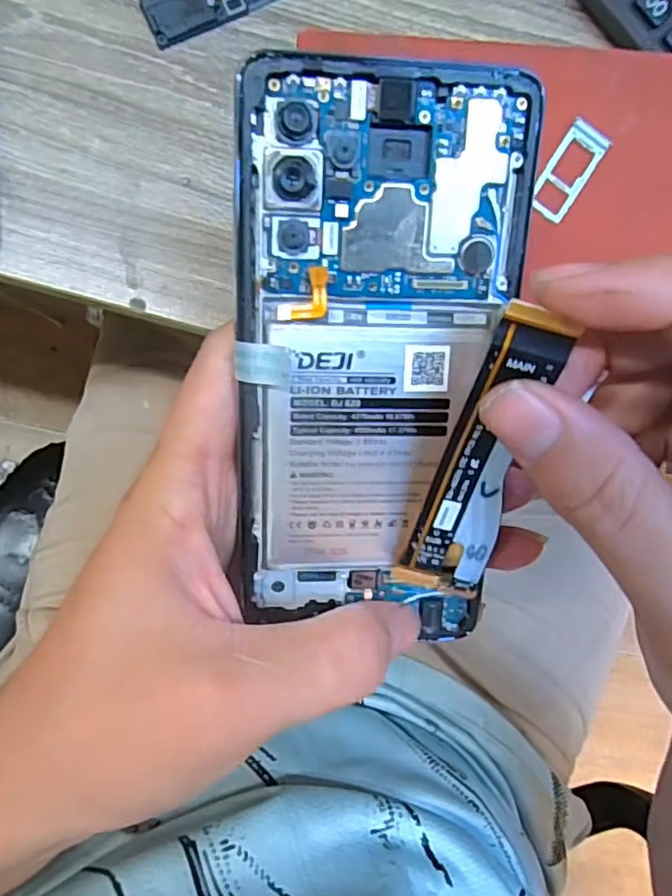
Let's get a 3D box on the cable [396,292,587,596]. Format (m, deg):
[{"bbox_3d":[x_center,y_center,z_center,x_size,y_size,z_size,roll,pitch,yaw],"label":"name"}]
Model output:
[{"bbox_3d":[0.039,0.006,0.157,0.023,0.004,0.086,17,124,-1],"label":"cable"}]

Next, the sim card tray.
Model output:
[{"bbox_3d":[0.082,-0.097,0.210,0.014,0.004,0.035,34,88,-7],"label":"sim card tray"}]

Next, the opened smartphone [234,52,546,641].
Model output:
[{"bbox_3d":[0.009,-0.019,0.163,0.074,0.007,0.151,5,107,-8],"label":"opened smartphone"}]

